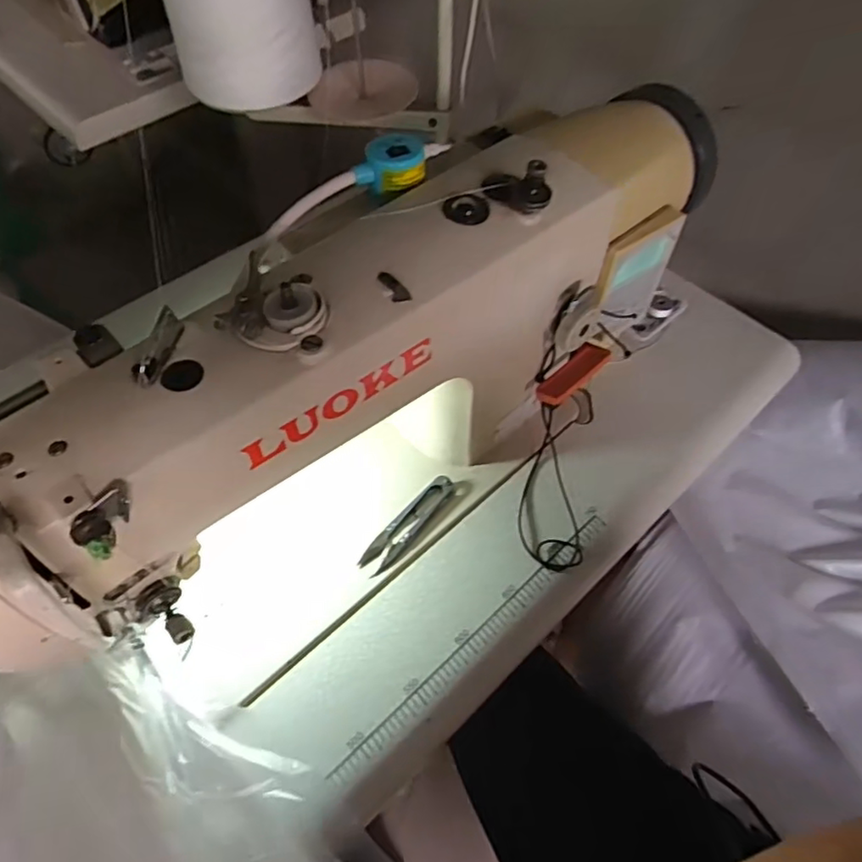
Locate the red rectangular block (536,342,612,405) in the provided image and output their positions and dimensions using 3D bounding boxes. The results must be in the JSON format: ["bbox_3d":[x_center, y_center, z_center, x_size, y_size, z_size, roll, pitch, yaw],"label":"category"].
[{"bbox_3d":[0.115,-0.047,0.498,0.066,0.010,0.022,-40,64,-7],"label":"red rectangular block"}]

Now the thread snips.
[{"bbox_3d":[-0.019,0.074,0.496,0.024,0.008,0.100,33,62,20],"label":"thread snips"}]

